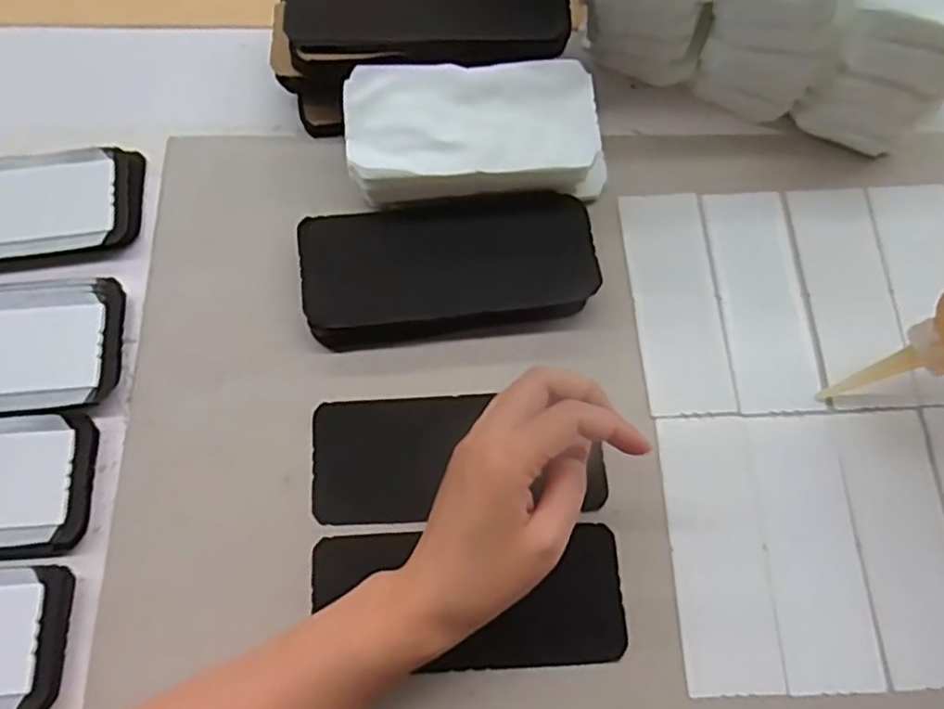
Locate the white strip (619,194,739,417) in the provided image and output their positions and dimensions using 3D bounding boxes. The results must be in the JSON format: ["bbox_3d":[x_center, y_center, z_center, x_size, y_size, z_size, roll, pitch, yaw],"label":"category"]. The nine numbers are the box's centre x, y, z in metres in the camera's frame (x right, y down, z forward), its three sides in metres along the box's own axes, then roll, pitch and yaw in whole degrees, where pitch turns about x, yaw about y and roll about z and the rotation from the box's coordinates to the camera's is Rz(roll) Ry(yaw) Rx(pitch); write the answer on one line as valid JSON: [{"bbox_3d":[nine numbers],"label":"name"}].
[{"bbox_3d":[0.128,-0.034,0.438,0.051,0.006,0.145,-3,72,-3],"label":"white strip"}]

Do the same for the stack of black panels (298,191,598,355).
[{"bbox_3d":[-0.014,-0.055,0.434,0.175,0.019,0.081,-9,72,-5],"label":"stack of black panels"}]

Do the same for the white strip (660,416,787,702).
[{"bbox_3d":[0.138,0.108,0.392,0.052,0.004,0.147,-1,72,-1],"label":"white strip"}]

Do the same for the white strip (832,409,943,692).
[{"bbox_3d":[0.245,0.105,0.394,0.055,0.004,0.148,-3,71,-2],"label":"white strip"}]

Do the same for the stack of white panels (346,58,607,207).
[{"bbox_3d":[0.004,-0.132,0.436,0.163,0.057,0.077,-6,72,-4],"label":"stack of white panels"}]

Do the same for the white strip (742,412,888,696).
[{"bbox_3d":[0.192,0.107,0.393,0.053,0.005,0.149,-2,72,-3],"label":"white strip"}]

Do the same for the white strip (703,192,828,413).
[{"bbox_3d":[0.182,-0.036,0.438,0.052,0.006,0.144,-2,72,-3],"label":"white strip"}]

